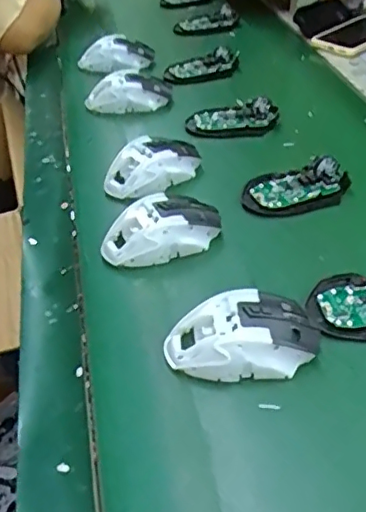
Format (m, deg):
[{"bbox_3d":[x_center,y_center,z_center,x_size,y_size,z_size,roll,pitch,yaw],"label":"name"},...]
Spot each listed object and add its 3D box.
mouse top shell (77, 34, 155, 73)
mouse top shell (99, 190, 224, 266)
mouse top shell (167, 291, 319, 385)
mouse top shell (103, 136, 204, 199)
[{"bbox_3d":[-0.104,-0.324,0.922,0.110,0.031,0.068,1,40,7],"label":"mouse top shell"},{"bbox_3d":[-0.021,-0.030,0.559,0.115,0.036,0.079,-5,39,0],"label":"mouse top shell"},{"bbox_3d":[0.045,0.060,0.445,0.114,0.038,0.063,-5,39,0],"label":"mouse top shell"},{"bbox_3d":[-0.033,-0.104,0.646,0.118,0.039,0.061,-27,44,-25],"label":"mouse top shell"}]

